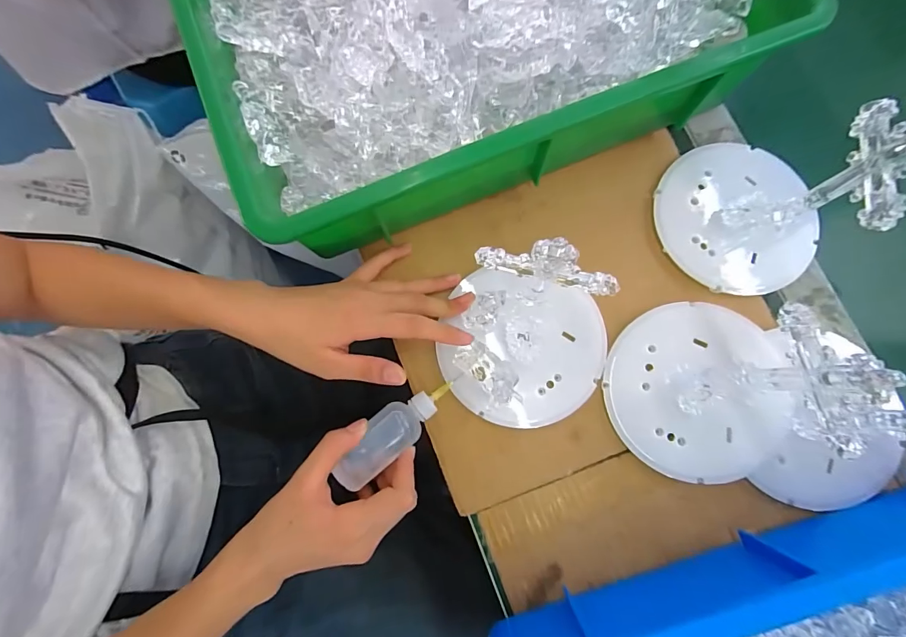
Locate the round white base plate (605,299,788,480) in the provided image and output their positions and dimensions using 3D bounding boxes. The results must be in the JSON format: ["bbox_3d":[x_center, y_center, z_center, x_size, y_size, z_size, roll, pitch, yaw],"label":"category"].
[{"bbox_3d":[0.180,0.054,0.302,0.120,0.017,0.126,0,79,1],"label":"round white base plate"}]

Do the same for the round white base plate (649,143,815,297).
[{"bbox_3d":[0.229,-0.082,0.326,0.115,0.014,0.126,0,79,1],"label":"round white base plate"}]

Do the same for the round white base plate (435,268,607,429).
[{"bbox_3d":[0.055,0.026,0.312,0.120,0.015,0.112,0,84,-2],"label":"round white base plate"}]

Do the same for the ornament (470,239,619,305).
[{"bbox_3d":[0.058,-0.029,0.264,0.084,0.114,0.021,8,80,3],"label":"ornament"}]

